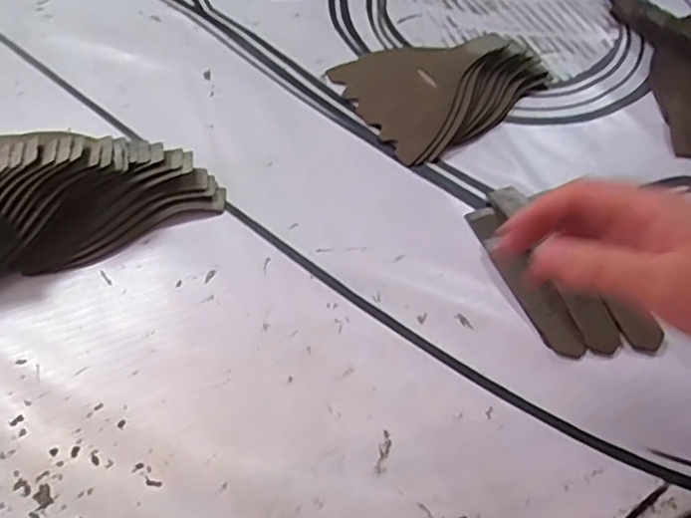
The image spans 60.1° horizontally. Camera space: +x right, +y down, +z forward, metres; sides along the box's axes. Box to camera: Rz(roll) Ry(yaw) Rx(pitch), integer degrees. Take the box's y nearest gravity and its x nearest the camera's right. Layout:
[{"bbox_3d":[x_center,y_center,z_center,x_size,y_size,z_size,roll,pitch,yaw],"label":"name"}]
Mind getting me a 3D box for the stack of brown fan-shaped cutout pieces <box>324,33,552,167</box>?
[{"bbox_3d":[0.101,-0.177,0.568,0.192,0.041,0.142,-25,60,-21],"label":"stack of brown fan-shaped cutout pieces"}]

